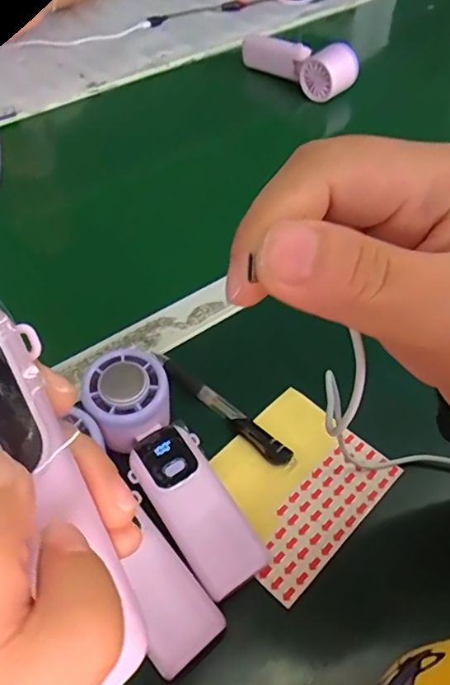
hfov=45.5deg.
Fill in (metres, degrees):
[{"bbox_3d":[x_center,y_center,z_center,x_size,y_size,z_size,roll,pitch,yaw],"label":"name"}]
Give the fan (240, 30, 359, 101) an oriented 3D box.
[{"bbox_3d":[0.100,-0.380,0.728,0.053,0.062,0.175,-38,60,-22],"label":"fan"}]

